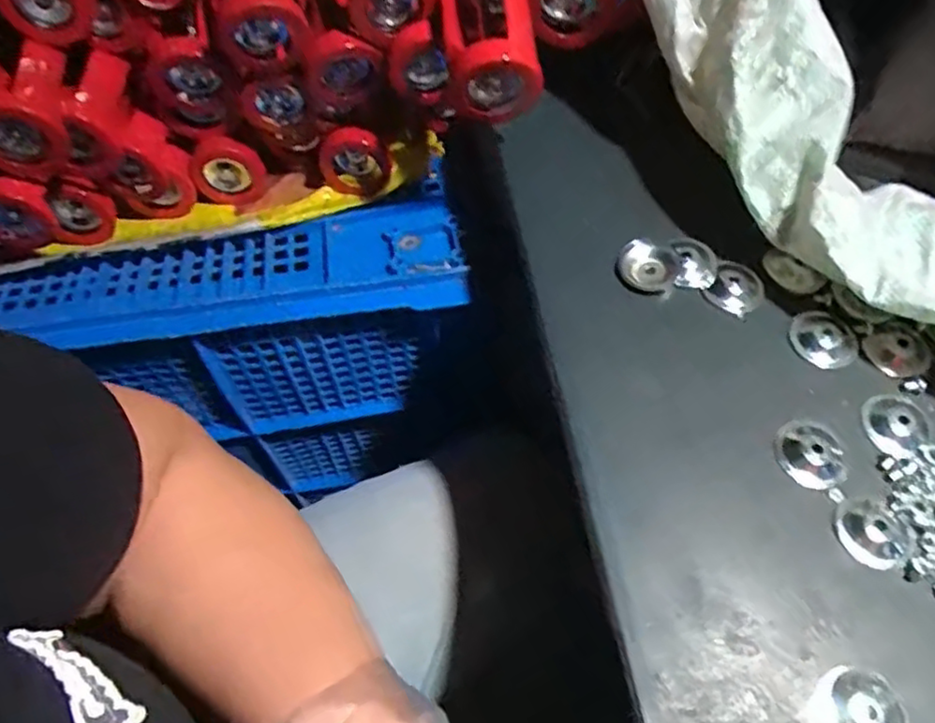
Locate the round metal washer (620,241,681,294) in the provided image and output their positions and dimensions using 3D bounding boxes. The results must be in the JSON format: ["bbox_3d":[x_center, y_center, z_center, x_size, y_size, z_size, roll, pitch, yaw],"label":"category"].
[{"bbox_3d":[0.101,-0.052,0.371,0.031,0.004,0.029,17,80,8],"label":"round metal washer"}]

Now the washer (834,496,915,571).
[{"bbox_3d":[0.181,0.075,0.296,0.029,0.004,0.031,0,58,0],"label":"washer"}]

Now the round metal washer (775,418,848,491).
[{"bbox_3d":[0.163,0.043,0.316,0.030,0.004,0.034,-3,58,-1],"label":"round metal washer"}]

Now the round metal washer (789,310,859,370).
[{"bbox_3d":[0.187,-0.012,0.350,0.030,0.004,0.034,-25,61,-14],"label":"round metal washer"}]

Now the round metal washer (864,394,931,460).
[{"bbox_3d":[0.208,0.030,0.323,0.035,0.004,0.030,-35,64,-19],"label":"round metal washer"}]

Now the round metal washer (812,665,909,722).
[{"bbox_3d":[0.154,0.137,0.259,0.034,0.004,0.033,0,58,0],"label":"round metal washer"}]

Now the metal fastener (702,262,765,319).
[{"bbox_3d":[0.147,-0.039,0.366,0.029,0.004,0.029,-1,78,6],"label":"metal fastener"}]

